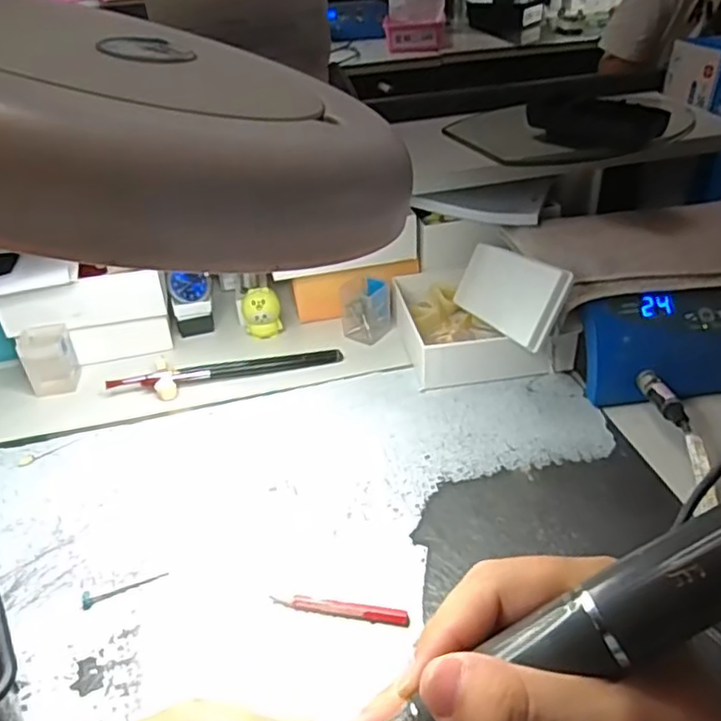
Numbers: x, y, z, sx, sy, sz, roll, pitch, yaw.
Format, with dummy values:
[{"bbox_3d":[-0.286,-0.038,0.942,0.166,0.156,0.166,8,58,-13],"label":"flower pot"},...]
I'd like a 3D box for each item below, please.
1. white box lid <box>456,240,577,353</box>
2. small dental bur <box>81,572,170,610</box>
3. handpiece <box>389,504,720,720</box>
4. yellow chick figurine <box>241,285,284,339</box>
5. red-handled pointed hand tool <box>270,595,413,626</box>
[{"bbox_3d":[0.113,-0.055,0.514,0.012,0.058,0.141,17,13,-18],"label":"white box lid"},{"bbox_3d":[-0.137,0.132,0.380,0.048,0.005,0.008,-18,38,-19],"label":"small dental bur"},{"bbox_3d":[0.084,0.072,0.192,0.210,0.020,0.024,-32,40,5],"label":"handpiece"},{"bbox_3d":[-0.088,-0.040,0.586,0.033,0.048,0.024,-9,36,-7],"label":"yellow chick figurine"},{"bbox_3d":[-0.012,0.137,0.359,0.075,0.006,0.008,3,36,10],"label":"red-handled pointed hand tool"}]

